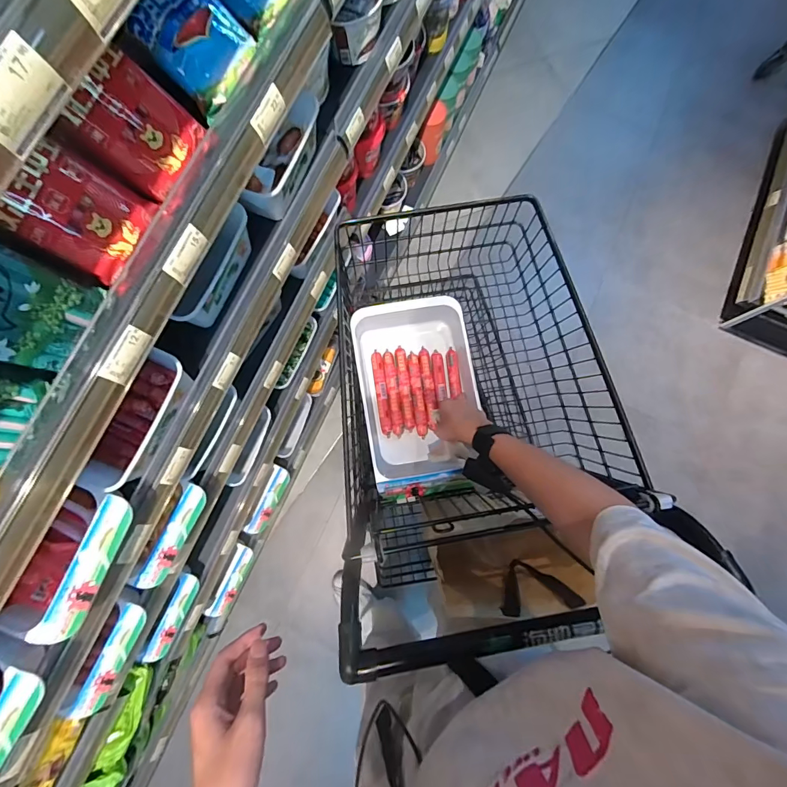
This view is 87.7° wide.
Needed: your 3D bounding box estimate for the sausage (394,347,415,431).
[{"bbox_3d":[0.023,-0.012,0.807,0.023,0.028,0.167,-7,79,-2],"label":"sausage"}]

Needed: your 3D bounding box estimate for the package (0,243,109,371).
[{"bbox_3d":[-0.333,-0.072,0.370,0.026,0.119,0.100,17,79,2],"label":"package"}]

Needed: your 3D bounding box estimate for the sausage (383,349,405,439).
[{"bbox_3d":[0.000,-0.002,0.808,0.024,0.027,0.169,-8,79,-3],"label":"sausage"}]

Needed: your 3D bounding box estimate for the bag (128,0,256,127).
[{"bbox_3d":[-0.226,-0.399,0.482,0.093,0.055,0.112,38,82,-36],"label":"bag"}]

